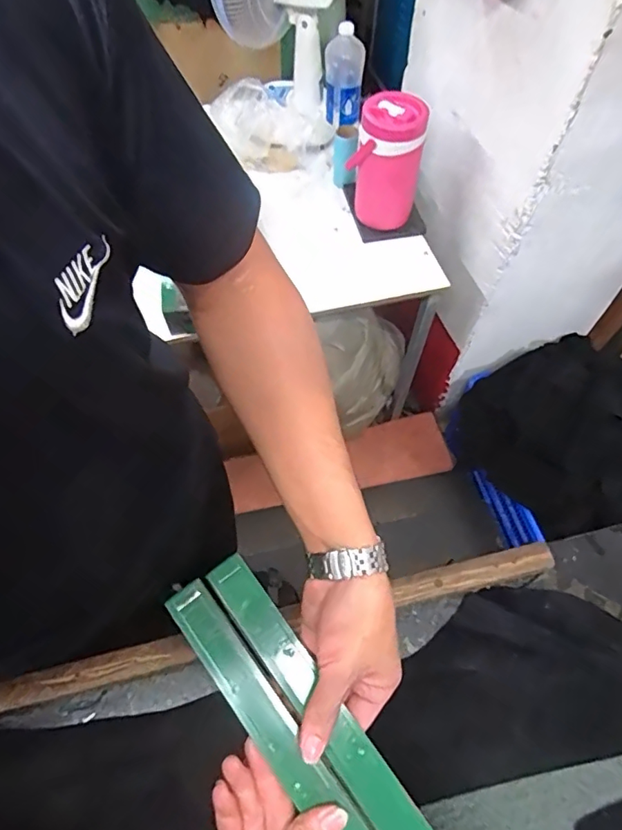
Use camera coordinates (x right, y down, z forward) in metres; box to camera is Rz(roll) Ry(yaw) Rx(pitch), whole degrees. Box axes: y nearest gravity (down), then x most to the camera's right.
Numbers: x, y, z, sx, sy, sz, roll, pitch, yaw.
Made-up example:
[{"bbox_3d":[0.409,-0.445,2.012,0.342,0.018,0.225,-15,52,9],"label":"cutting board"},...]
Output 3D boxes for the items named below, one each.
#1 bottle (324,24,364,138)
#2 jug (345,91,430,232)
[{"bbox_3d":[0.073,-0.762,1.178,0.088,0.196,0.100,5,57,2],"label":"bottle"},{"bbox_3d":[0.161,-0.537,1.146,0.152,0.293,0.123,9,58,5],"label":"jug"}]

